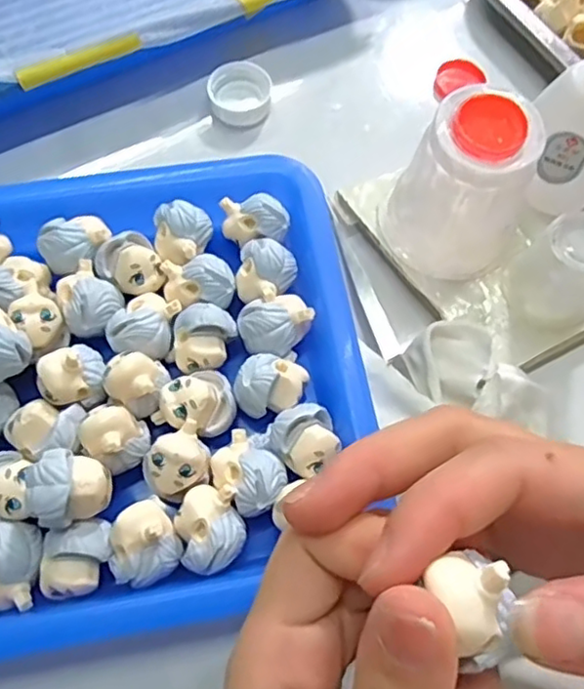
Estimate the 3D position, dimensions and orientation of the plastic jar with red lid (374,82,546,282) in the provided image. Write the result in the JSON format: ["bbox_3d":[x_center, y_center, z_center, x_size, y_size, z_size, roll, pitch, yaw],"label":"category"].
[{"bbox_3d":[0.067,-0.059,0.254,0.049,0.073,0.050,1,69,-2],"label":"plastic jar with red lid"}]

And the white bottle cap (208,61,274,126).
[{"bbox_3d":[-0.025,-0.122,0.308,0.031,0.011,0.029,1,69,-2],"label":"white bottle cap"}]

